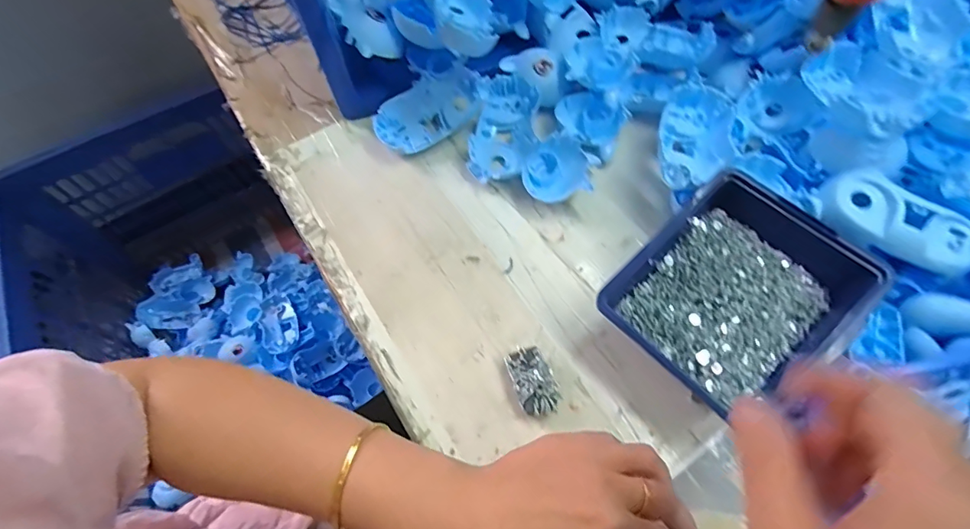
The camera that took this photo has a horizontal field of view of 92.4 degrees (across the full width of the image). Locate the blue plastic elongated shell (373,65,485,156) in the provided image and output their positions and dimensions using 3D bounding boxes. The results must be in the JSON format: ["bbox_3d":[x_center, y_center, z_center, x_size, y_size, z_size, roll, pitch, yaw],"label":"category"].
[{"bbox_3d":[-0.060,-0.160,0.493,0.115,0.038,0.063,-31,65,-13],"label":"blue plastic elongated shell"}]

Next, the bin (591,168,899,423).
[{"bbox_3d":[0.192,0.023,0.356,0.158,0.054,0.141,-41,67,-17],"label":"bin"}]

